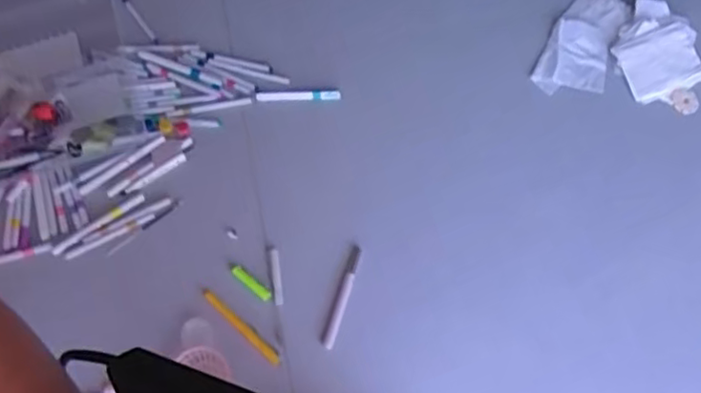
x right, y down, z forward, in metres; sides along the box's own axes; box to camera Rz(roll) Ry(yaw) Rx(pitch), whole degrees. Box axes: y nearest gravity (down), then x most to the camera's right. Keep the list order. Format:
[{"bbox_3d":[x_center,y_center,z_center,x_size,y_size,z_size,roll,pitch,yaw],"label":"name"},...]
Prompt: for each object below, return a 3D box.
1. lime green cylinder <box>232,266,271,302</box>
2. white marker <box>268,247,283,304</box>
[{"bbox_3d":[-0.133,0.117,0.880,0.067,0.008,0.014,40,71,15],"label":"lime green cylinder"},{"bbox_3d":[-0.101,0.109,0.887,0.013,0.007,0.080,-8,67,-5],"label":"white marker"}]

